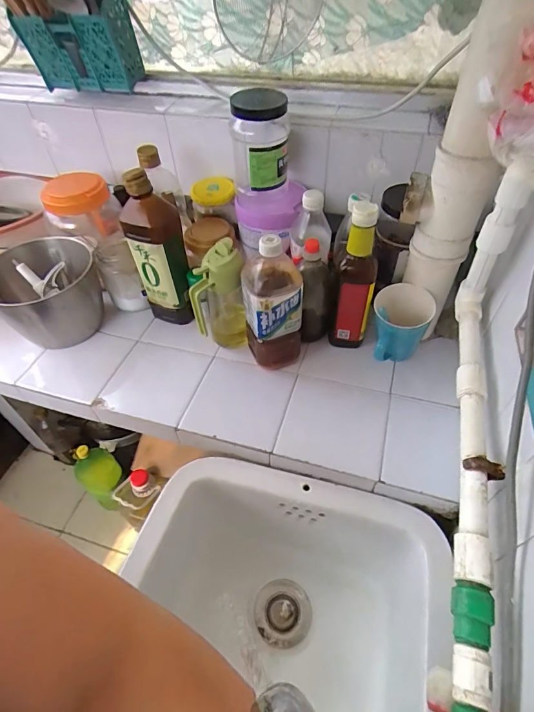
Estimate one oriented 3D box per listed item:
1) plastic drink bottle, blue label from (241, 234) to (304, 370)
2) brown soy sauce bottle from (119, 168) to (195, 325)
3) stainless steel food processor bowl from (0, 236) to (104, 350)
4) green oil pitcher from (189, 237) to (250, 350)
[{"bbox_3d":[0.009,-0.081,0.601,0.083,0.213,0.083,-3,49,0],"label":"plastic drink bottle, blue label"},{"bbox_3d":[-0.179,-0.176,0.668,0.094,0.280,0.072,11,46,12],"label":"brown soy sauce bottle"},{"bbox_3d":[-0.394,-0.100,0.714,0.178,0.142,0.180,-1,49,1],"label":"stainless steel food processor bowl"},{"bbox_3d":[-0.076,-0.091,0.648,0.084,0.190,0.067,-4,49,-1],"label":"green oil pitcher"}]

